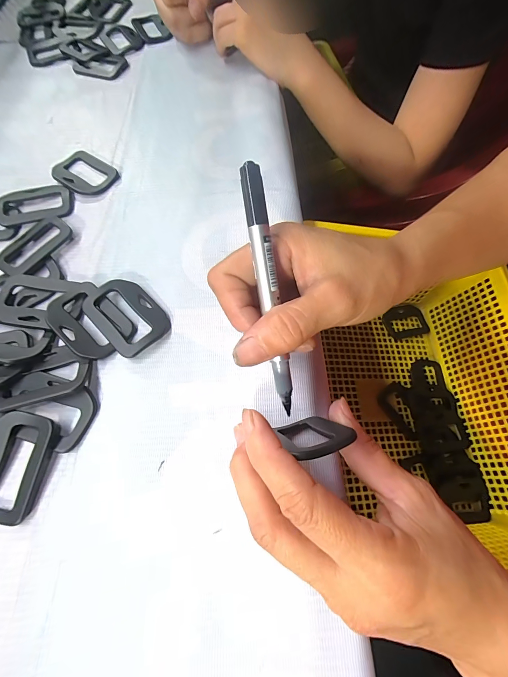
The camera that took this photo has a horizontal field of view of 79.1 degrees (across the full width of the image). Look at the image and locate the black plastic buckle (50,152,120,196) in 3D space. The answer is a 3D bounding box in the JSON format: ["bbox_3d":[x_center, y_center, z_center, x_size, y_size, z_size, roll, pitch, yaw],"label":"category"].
[{"bbox_3d":[-0.158,-0.153,0.285,0.062,0.007,0.042,38,74,17],"label":"black plastic buckle"}]

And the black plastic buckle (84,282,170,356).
[{"bbox_3d":[-0.091,-0.017,0.222,0.042,0.011,0.062,-42,71,-14],"label":"black plastic buckle"}]

